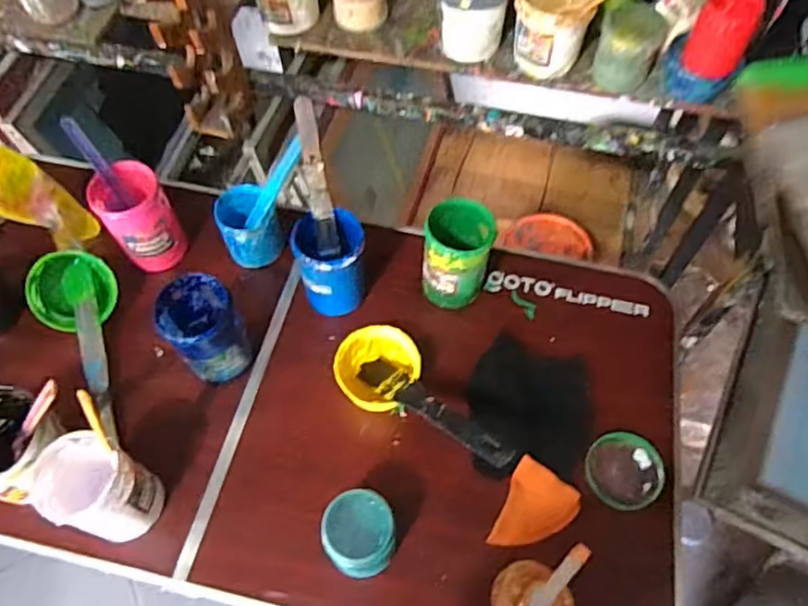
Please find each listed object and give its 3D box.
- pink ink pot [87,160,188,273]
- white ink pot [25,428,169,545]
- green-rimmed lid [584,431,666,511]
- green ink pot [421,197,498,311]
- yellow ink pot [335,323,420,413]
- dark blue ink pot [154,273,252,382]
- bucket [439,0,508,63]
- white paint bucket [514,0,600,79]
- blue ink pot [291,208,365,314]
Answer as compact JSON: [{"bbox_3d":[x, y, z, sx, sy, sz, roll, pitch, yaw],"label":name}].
[{"bbox_3d":[-0.399,-0.124,0.927,0.096,0.150,0.089,-1,60,1],"label":"pink ink pot"},{"bbox_3d":[-0.361,0.229,0.729,0.103,0.153,0.090,26,64,16],"label":"white ink pot"},{"bbox_3d":[0.294,0.222,0.810,0.096,0.017,0.103,-1,60,1],"label":"green-rimmed lid"},{"bbox_3d":[0.077,-0.069,0.895,0.097,0.142,0.105,-1,60,1],"label":"green ink pot"},{"bbox_3d":[-0.034,0.098,0.843,0.112,0.066,0.116,-1,60,1],"label":"yellow ink pot"},{"bbox_3d":[-0.269,0.044,0.838,0.090,0.143,0.104,-36,65,-17],"label":"dark blue ink pot"},{"bbox_3d":[0.114,-0.494,1.017,0.119,0.119,0.126,-1,60,1],"label":"bucket"},{"bbox_3d":[0.246,-0.466,1.010,0.121,0.126,0.129,-1,60,1],"label":"white paint bucket"},{"bbox_3d":[-0.101,-0.053,0.880,0.094,0.143,0.097,-1,60,1],"label":"blue ink pot"}]

